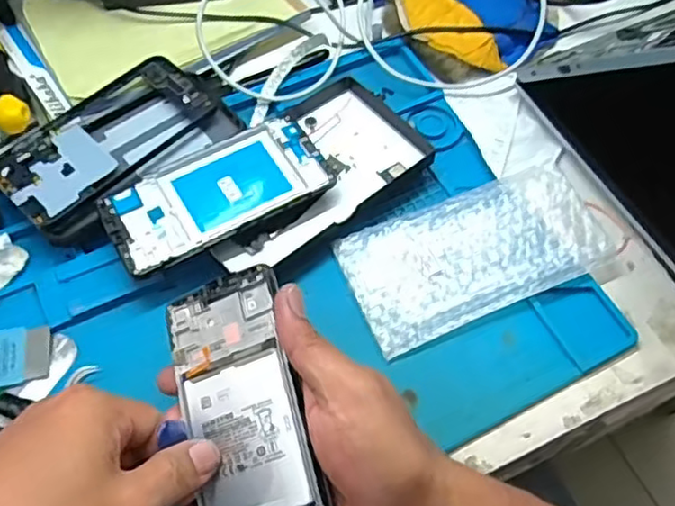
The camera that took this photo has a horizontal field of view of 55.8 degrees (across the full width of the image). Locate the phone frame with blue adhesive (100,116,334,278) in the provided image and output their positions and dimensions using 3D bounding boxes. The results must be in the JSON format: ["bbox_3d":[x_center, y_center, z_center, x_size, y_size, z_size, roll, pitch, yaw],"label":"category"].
[{"bbox_3d":[-0.084,-0.044,0.445,0.152,0.007,0.075,-29,64,-16],"label":"phone frame with blue adhesive"}]

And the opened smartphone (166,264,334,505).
[{"bbox_3d":[-0.051,0.087,0.343,0.070,0.006,0.155,-24,67,15],"label":"opened smartphone"}]

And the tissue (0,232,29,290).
[{"bbox_3d":[-0.227,0.007,0.434,0.021,0.015,0.038,8,60,4],"label":"tissue"}]

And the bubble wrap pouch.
[{"bbox_3d":[0.097,-0.002,0.445,0.178,0.011,0.089,-20,62,-12],"label":"bubble wrap pouch"}]

